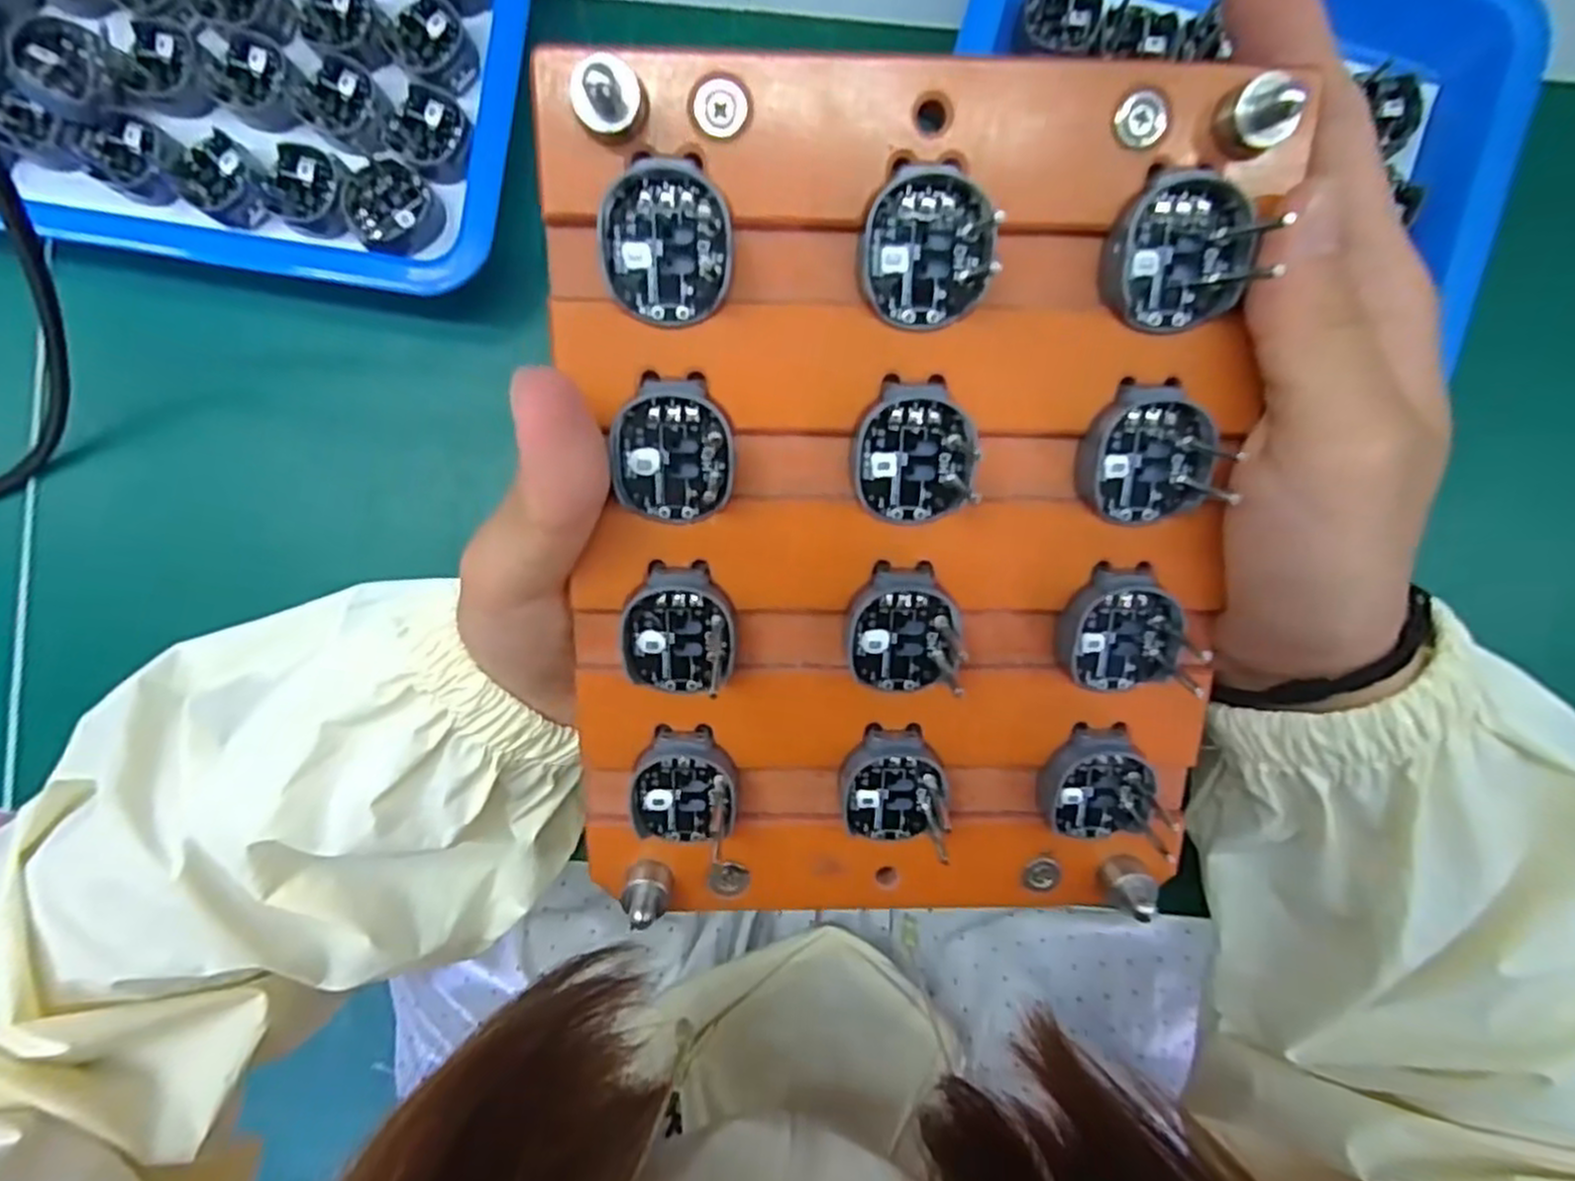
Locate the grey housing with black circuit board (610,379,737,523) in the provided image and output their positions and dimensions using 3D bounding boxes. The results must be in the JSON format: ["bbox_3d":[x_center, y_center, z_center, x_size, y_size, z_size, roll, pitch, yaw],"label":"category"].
[{"bbox_3d":[-0.024,-0.029,0.162,0.024,0.008,0.029,-4,107,-2],"label":"grey housing with black circuit board"}]

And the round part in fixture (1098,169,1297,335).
[{"bbox_3d":[0.078,-0.068,0.156,0.028,0.013,0.029,31,106,-7],"label":"round part in fixture"}]

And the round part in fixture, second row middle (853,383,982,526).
[{"bbox_3d":[0.027,-0.030,0.167,0.028,0.012,0.028,-1,108,-2],"label":"round part in fixture, second row middle"}]

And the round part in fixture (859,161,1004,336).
[{"bbox_3d":[0.027,-0.068,0.154,0.028,0.012,0.028,13,109,-3],"label":"round part in fixture"}]

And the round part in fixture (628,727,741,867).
[{"bbox_3d":[-0.025,0.048,0.186,0.025,0.008,0.031,1,108,-8],"label":"round part in fixture"}]

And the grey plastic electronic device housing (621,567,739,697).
[{"bbox_3d":[-0.024,0.009,0.176,0.024,0.011,0.029,0,107,-5],"label":"grey plastic electronic device housing"}]

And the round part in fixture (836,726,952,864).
[{"bbox_3d":[0.026,0.049,0.188,0.026,0.009,0.033,-1,106,-2],"label":"round part in fixture"}]

